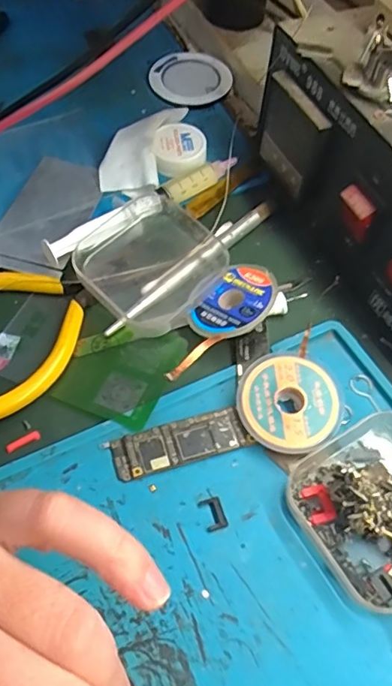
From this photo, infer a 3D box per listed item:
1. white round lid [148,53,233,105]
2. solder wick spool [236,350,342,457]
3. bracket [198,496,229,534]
[{"bbox_3d":[-0.003,-0.184,0.369,0.053,0.006,0.053,2,57,-2],"label":"white round lid"},{"bbox_3d":[0.040,0.027,0.233,0.043,0.014,0.044,2,57,-2],"label":"solder wick spool"},{"bbox_3d":[0.007,0.068,0.212,0.009,0.004,0.013,-15,59,-13],"label":"bracket"}]

